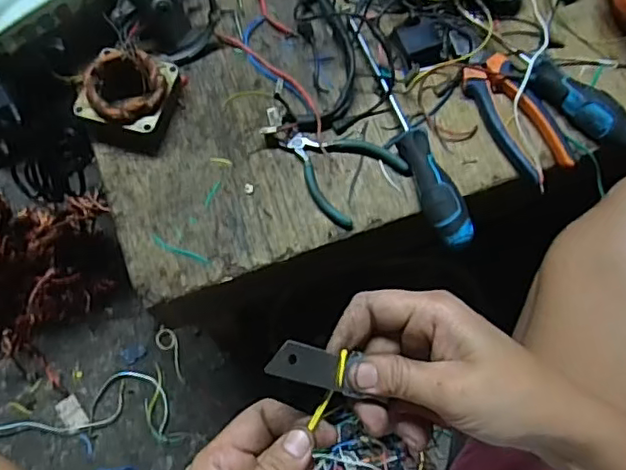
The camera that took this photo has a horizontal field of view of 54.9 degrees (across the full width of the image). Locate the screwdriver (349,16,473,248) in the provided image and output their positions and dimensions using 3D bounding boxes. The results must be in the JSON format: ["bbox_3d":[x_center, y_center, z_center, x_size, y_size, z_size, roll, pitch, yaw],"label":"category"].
[{"bbox_3d":[0.085,-0.100,0.550,0.029,0.034,0.247,-17,71,-7],"label":"screwdriver"}]

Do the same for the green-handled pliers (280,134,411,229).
[{"bbox_3d":[0.022,-0.064,0.546,0.101,0.013,0.082,43,75,13],"label":"green-handled pliers"}]

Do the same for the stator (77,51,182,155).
[{"bbox_3d":[-0.167,-0.122,0.549,0.078,0.045,0.082,7,70,1],"label":"stator"}]

